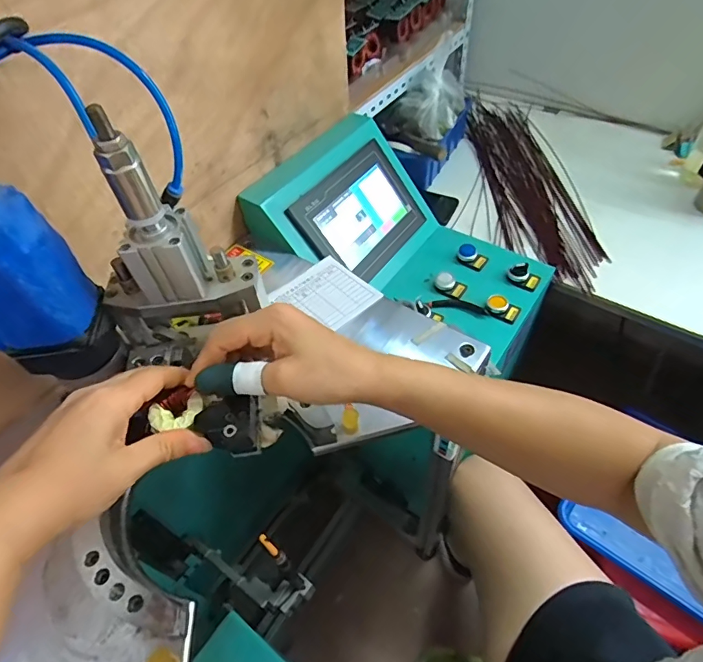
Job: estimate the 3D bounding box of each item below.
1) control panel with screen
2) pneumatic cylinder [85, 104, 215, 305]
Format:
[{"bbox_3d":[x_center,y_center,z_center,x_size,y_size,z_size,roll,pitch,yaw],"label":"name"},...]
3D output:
[{"bbox_3d":[0.087,-0.137,0.654,0.370,0.178,0.243,18,55,18],"label":"control panel with screen"},{"bbox_3d":[-0.136,-0.078,0.318,0.041,0.125,0.053,0,52,5],"label":"pneumatic cylinder"}]

